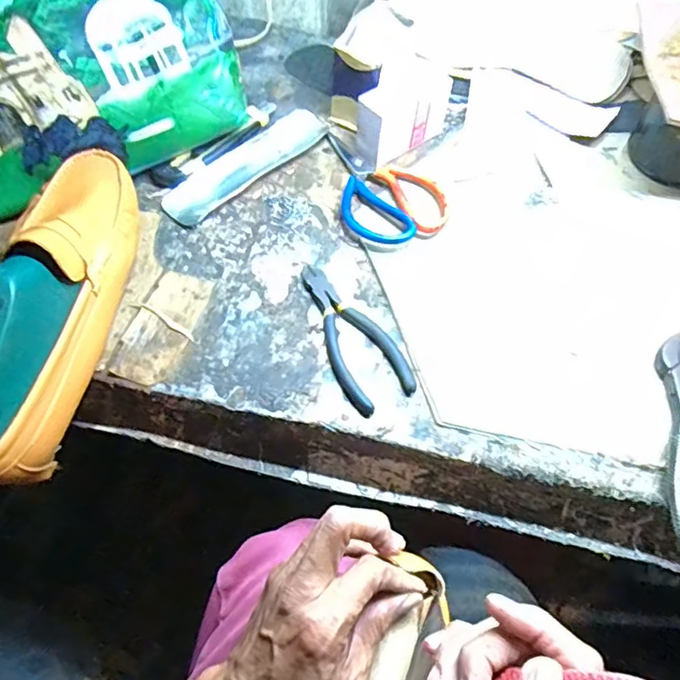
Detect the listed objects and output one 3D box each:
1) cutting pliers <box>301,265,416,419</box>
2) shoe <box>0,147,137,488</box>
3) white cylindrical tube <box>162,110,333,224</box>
[{"bbox_3d":[0.011,-0.009,0.473,0.059,0.008,0.151,-19,63,-10],"label":"cutting pliers"},{"bbox_3d":[-0.226,-0.038,0.434,0.076,0.107,0.287,-2,61,0],"label":"shoe"},{"bbox_3d":[-0.096,-0.184,0.559,0.193,0.016,0.046,-40,68,-19],"label":"white cylindrical tube"}]

